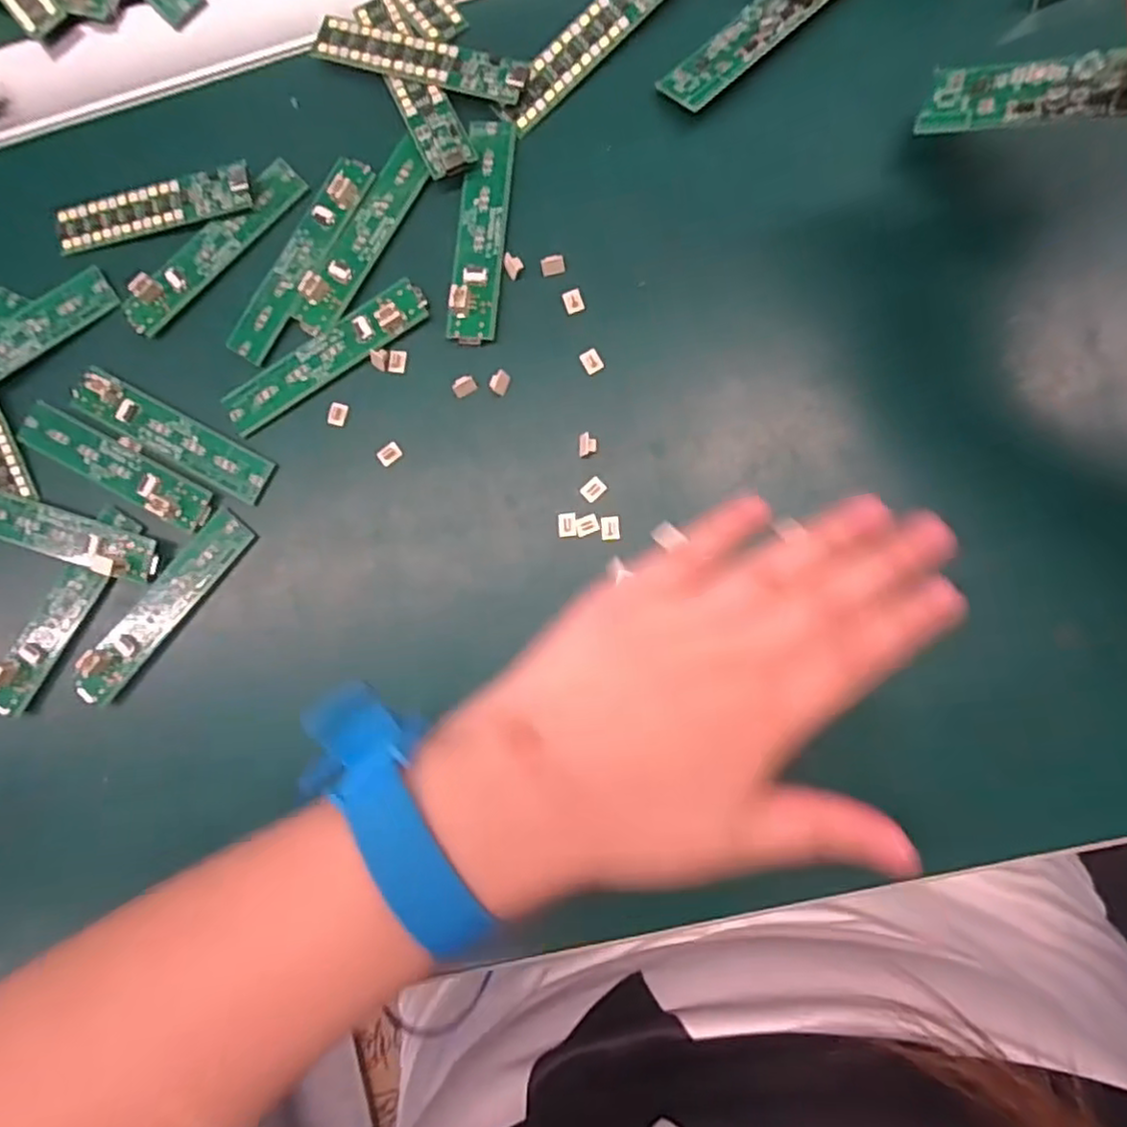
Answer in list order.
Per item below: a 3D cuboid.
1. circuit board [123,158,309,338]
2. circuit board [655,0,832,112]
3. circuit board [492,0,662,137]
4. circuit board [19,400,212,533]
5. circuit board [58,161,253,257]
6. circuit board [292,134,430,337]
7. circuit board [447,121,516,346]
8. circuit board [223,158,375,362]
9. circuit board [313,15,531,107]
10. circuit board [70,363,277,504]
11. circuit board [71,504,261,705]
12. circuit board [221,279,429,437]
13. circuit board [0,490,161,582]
[{"bbox_3d":[-0.132,-0.119,0.253,0.083,0.007,0.016,-42,82,1],"label":"circuit board"},{"bbox_3d":[0.070,-0.191,0.239,0.081,0.009,0.020,-40,82,1],"label":"circuit board"},{"bbox_3d":[0.010,-0.191,0.246,0.081,0.008,0.016,-41,82,1],"label":"circuit board"},{"bbox_3d":[-0.166,-0.037,0.251,0.081,0.005,0.018,27,88,8],"label":"circuit board"},{"bbox_3d":[-0.155,-0.134,0.256,0.078,0.008,0.018,-8,83,5],"label":"circuit board"},{"bbox_3d":[-0.074,-0.119,0.249,0.018,0.005,0.076,32,88,8],"label":"circuit board"},{"bbox_3d":[-0.030,-0.121,0.246,0.019,0.006,0.083,5,85,7],"label":"circuit board"},{"bbox_3d":[-0.098,-0.113,0.251,0.019,0.006,0.082,30,88,8],"label":"circuit board"},{"bbox_3d":[-0.052,-0.186,0.252,0.081,0.007,0.018,18,86,8],"label":"circuit board"},{"bbox_3d":[-0.146,-0.048,0.251,0.081,0.007,0.018,27,88,8],"label":"circuit board"},{"bbox_3d":[-0.147,0.016,0.247,0.017,0.010,0.083,41,90,8],"label":"circuit board"},{"bbox_3d":[-0.087,-0.076,0.248,0.082,0.006,0.017,-31,82,2],"label":"circuit board"},{"bbox_3d":[-0.187,-0.012,0.251,0.080,0.007,0.017,16,86,8],"label":"circuit board"}]

